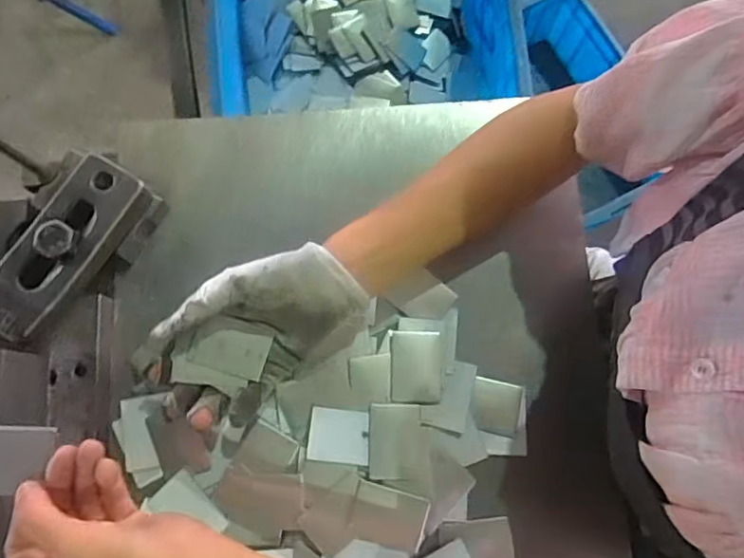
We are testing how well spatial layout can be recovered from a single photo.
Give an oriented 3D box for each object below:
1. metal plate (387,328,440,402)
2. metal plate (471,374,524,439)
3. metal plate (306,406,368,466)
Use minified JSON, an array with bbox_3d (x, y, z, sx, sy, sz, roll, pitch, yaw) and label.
[{"bbox_3d":[0.030,0.060,0.401,0.035,0.004,0.049,0,75,-6],"label":"metal plate"},{"bbox_3d":[0.085,0.088,0.400,0.034,0.004,0.035,12,78,1],"label":"metal plate"},{"bbox_3d":[-0.022,0.104,0.384,0.040,0.004,0.035,7,78,0],"label":"metal plate"}]

